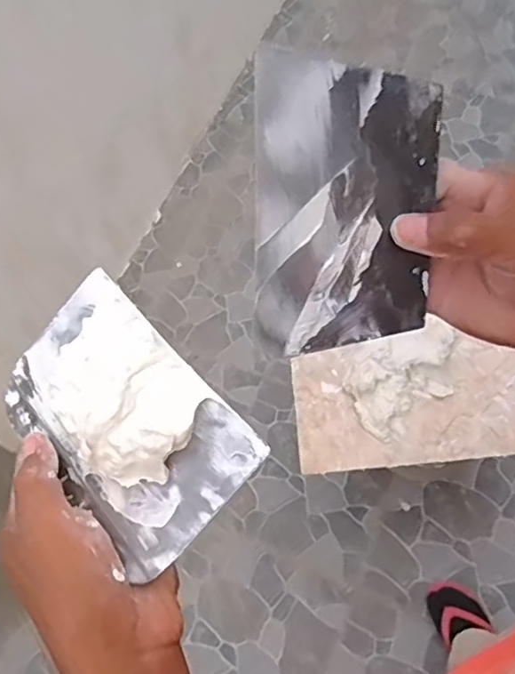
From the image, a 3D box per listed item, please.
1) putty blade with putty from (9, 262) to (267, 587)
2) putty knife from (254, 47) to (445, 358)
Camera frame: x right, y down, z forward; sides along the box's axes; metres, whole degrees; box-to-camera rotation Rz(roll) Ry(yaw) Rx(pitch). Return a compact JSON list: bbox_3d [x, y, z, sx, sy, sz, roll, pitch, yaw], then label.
[{"bbox_3d":[-0.074,0.036,0.293,0.087,0.029,0.142,-49,63,8],"label":"putty blade with putty"},{"bbox_3d":[0.044,-0.060,0.294,0.091,0.132,0.004,-5,16,-17],"label":"putty knife"}]

